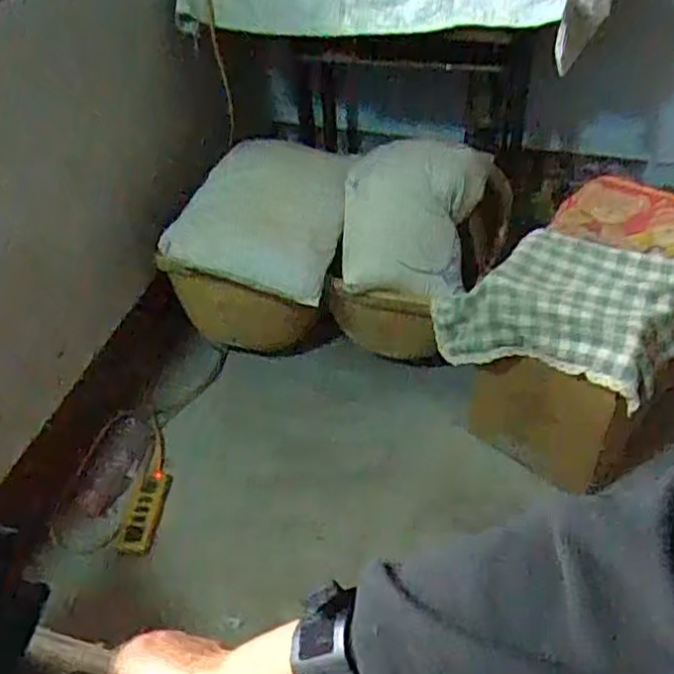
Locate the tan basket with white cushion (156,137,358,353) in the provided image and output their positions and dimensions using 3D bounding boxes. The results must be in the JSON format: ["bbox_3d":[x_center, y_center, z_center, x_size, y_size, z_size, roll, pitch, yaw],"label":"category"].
[{"bbox_3d":[-0.160,-0.158,1.498,0.340,0.420,0.297,10,43,13],"label":"tan basket with white cushion"}]

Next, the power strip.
[{"bbox_3d":[-0.370,0.340,1.348,0.062,0.030,0.178,17,40,-8],"label":"power strip"}]

